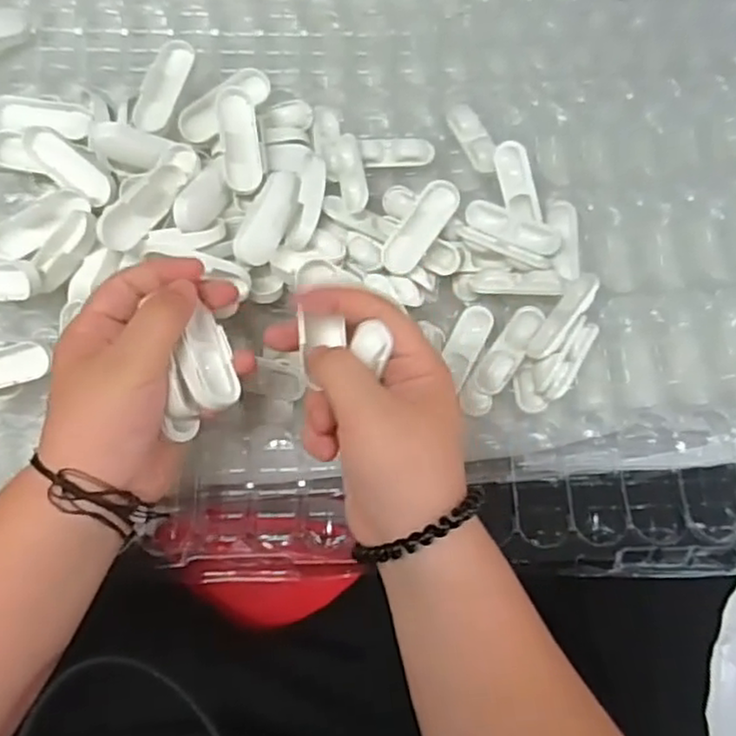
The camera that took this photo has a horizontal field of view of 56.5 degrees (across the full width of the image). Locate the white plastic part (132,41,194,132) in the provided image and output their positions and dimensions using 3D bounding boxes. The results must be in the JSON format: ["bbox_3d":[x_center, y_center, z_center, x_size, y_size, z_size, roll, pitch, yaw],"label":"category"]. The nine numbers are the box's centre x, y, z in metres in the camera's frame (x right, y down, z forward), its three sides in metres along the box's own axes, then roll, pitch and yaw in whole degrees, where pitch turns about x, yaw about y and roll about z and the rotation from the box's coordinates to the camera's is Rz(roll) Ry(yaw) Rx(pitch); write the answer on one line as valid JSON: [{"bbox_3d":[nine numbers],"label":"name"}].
[{"bbox_3d":[-0.134,-0.183,0.446,0.023,0.006,0.063,21,81,2],"label":"white plastic part"}]

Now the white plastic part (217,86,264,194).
[{"bbox_3d":[-0.080,-0.143,0.432,0.023,0.011,0.065,-7,97,-3],"label":"white plastic part"}]

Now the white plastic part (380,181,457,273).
[{"bbox_3d":[0.033,-0.088,0.433,0.023,0.005,0.065,35,88,-3],"label":"white plastic part"}]

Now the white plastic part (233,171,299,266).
[{"bbox_3d":[-0.062,-0.093,0.426,0.023,0.010,0.062,23,81,2],"label":"white plastic part"}]

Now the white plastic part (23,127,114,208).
[{"bbox_3d":[-0.191,-0.129,0.437,0.066,0.012,0.023,38,82,4],"label":"white plastic part"}]

